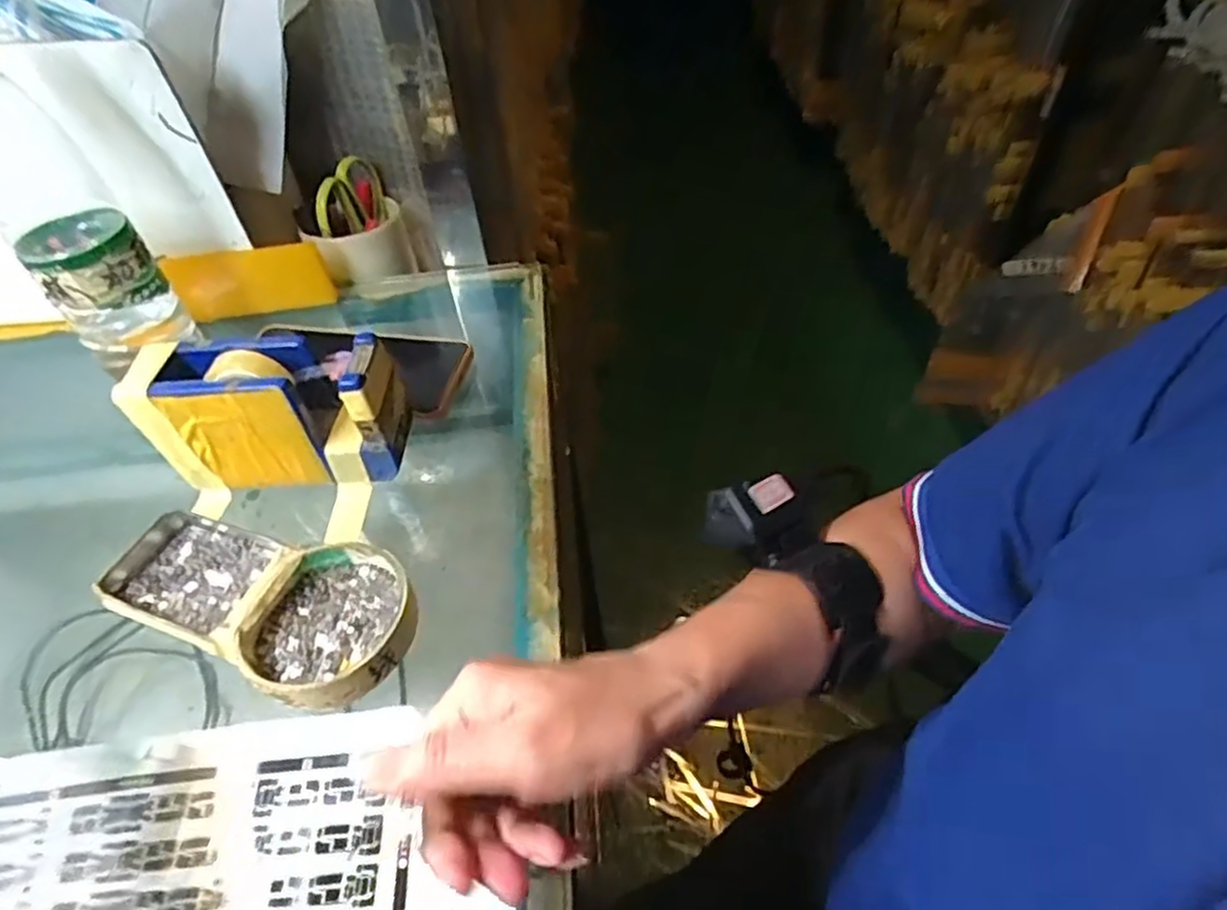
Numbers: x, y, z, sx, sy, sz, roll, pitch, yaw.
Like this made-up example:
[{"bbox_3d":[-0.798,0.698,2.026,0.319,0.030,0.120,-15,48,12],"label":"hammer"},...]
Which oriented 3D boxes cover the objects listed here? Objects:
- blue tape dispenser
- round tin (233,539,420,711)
[{"bbox_3d":[-0.193,-0.025,0.404,0.136,0.077,0.047,-3,49,3],"label":"blue tape dispenser"},{"bbox_3d":[-0.139,0.083,0.345,0.078,0.021,0.084,-3,49,3],"label":"round tin"}]

